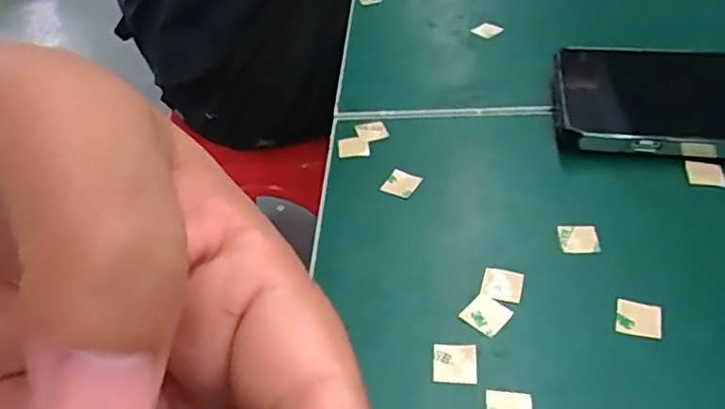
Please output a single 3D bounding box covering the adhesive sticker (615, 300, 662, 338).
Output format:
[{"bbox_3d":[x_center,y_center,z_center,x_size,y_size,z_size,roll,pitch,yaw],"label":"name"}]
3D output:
[{"bbox_3d":[0.102,0.042,0.228,0.016,0.004,0.015,12,52,14],"label":"adhesive sticker"}]

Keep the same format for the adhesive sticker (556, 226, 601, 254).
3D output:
[{"bbox_3d":[0.091,0.014,0.259,0.015,0.004,0.013,-6,52,8],"label":"adhesive sticker"}]

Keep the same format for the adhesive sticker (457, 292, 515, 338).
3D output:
[{"bbox_3d":[0.047,0.042,0.235,0.015,0.004,0.015,34,57,27],"label":"adhesive sticker"}]

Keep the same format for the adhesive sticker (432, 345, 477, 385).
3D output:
[{"bbox_3d":[0.033,0.057,0.220,0.015,0.004,0.015,1,50,9],"label":"adhesive sticker"}]

